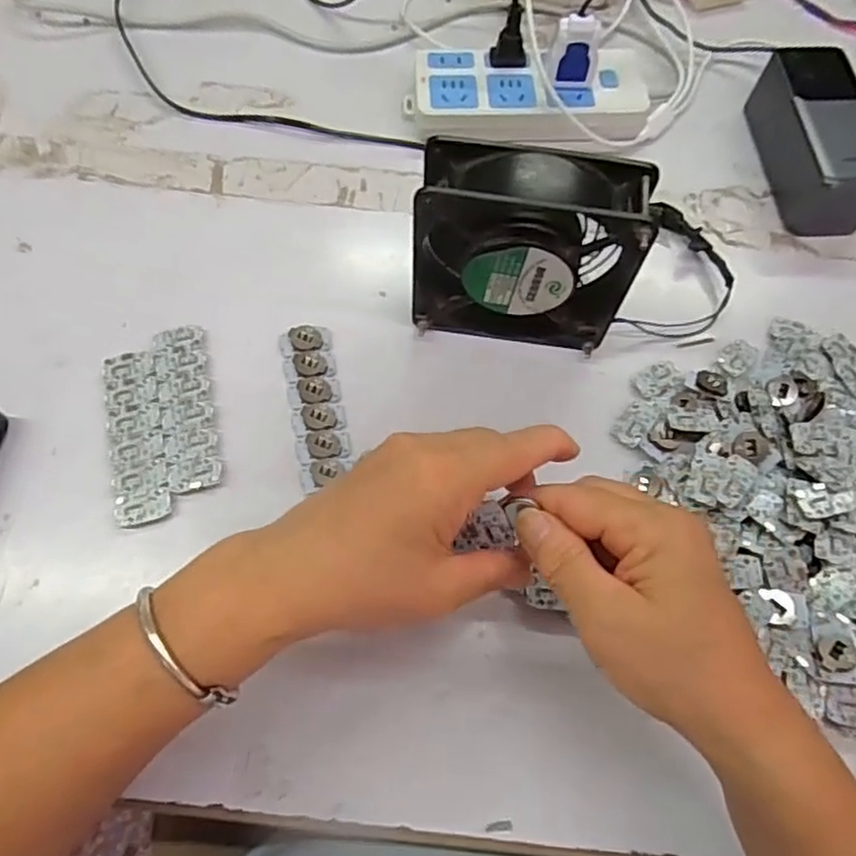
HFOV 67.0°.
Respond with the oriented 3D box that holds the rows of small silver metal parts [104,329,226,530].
[{"bbox_3d":[-0.157,-0.005,0.383,0.061,0.005,0.119,-11,67,-6],"label":"rows of small silver metal parts"}]

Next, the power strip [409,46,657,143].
[{"bbox_3d":[0.075,-0.244,0.480,0.172,0.031,0.076,-2,67,-2],"label":"power strip"}]

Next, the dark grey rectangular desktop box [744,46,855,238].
[{"bbox_3d":[0.272,-0.202,0.454,0.054,0.051,0.133,-5,67,-3],"label":"dark grey rectangular desktop box"}]

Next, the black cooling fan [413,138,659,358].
[{"bbox_3d":[0.055,-0.097,0.369,0.120,0.119,0.045,10,67,3],"label":"black cooling fan"}]

